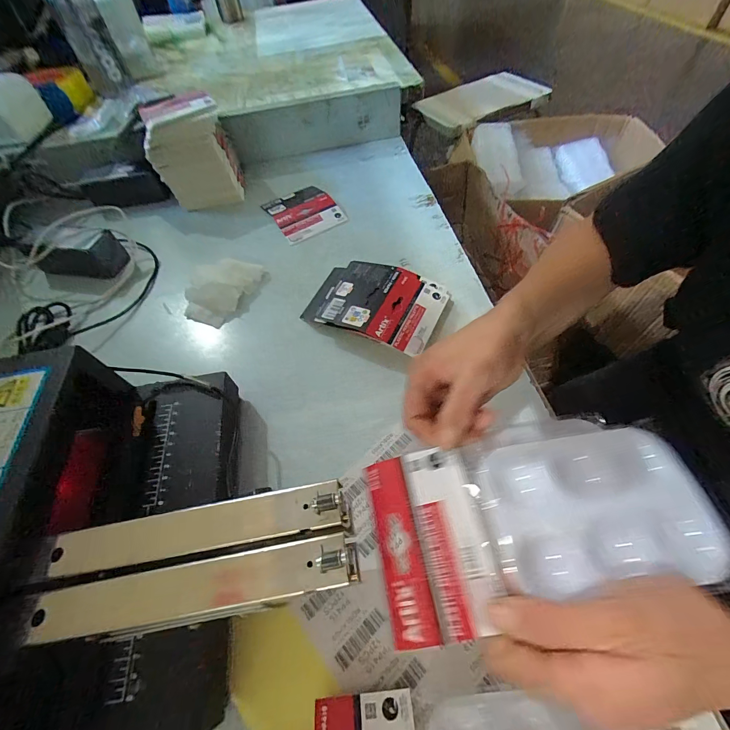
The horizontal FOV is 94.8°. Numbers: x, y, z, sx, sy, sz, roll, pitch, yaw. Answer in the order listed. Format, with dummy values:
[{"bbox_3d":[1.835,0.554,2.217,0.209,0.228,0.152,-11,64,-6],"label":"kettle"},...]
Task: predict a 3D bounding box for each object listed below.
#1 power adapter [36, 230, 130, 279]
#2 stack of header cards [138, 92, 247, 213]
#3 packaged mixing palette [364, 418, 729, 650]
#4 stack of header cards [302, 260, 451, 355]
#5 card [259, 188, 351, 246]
[{"bbox_3d":[-0.422,-0.163,0.499,0.120,0.044,0.052,3,57,7],"label":"power adapter"},{"bbox_3d":[-0.284,-0.357,0.566,0.120,0.132,0.107,-13,57,-4],"label":"stack of header cards"},{"bbox_3d":[0.103,0.090,0.200,0.191,0.012,0.094,-11,57,1],"label":"packaged mixing palette"},{"bbox_3d":[0.007,-0.077,0.411,0.168,0.034,0.110,24,62,19],"label":"stack of header cards"},{"bbox_3d":[-0.103,-0.256,0.551,0.101,0.016,0.130,-29,59,-14],"label":"card"}]

